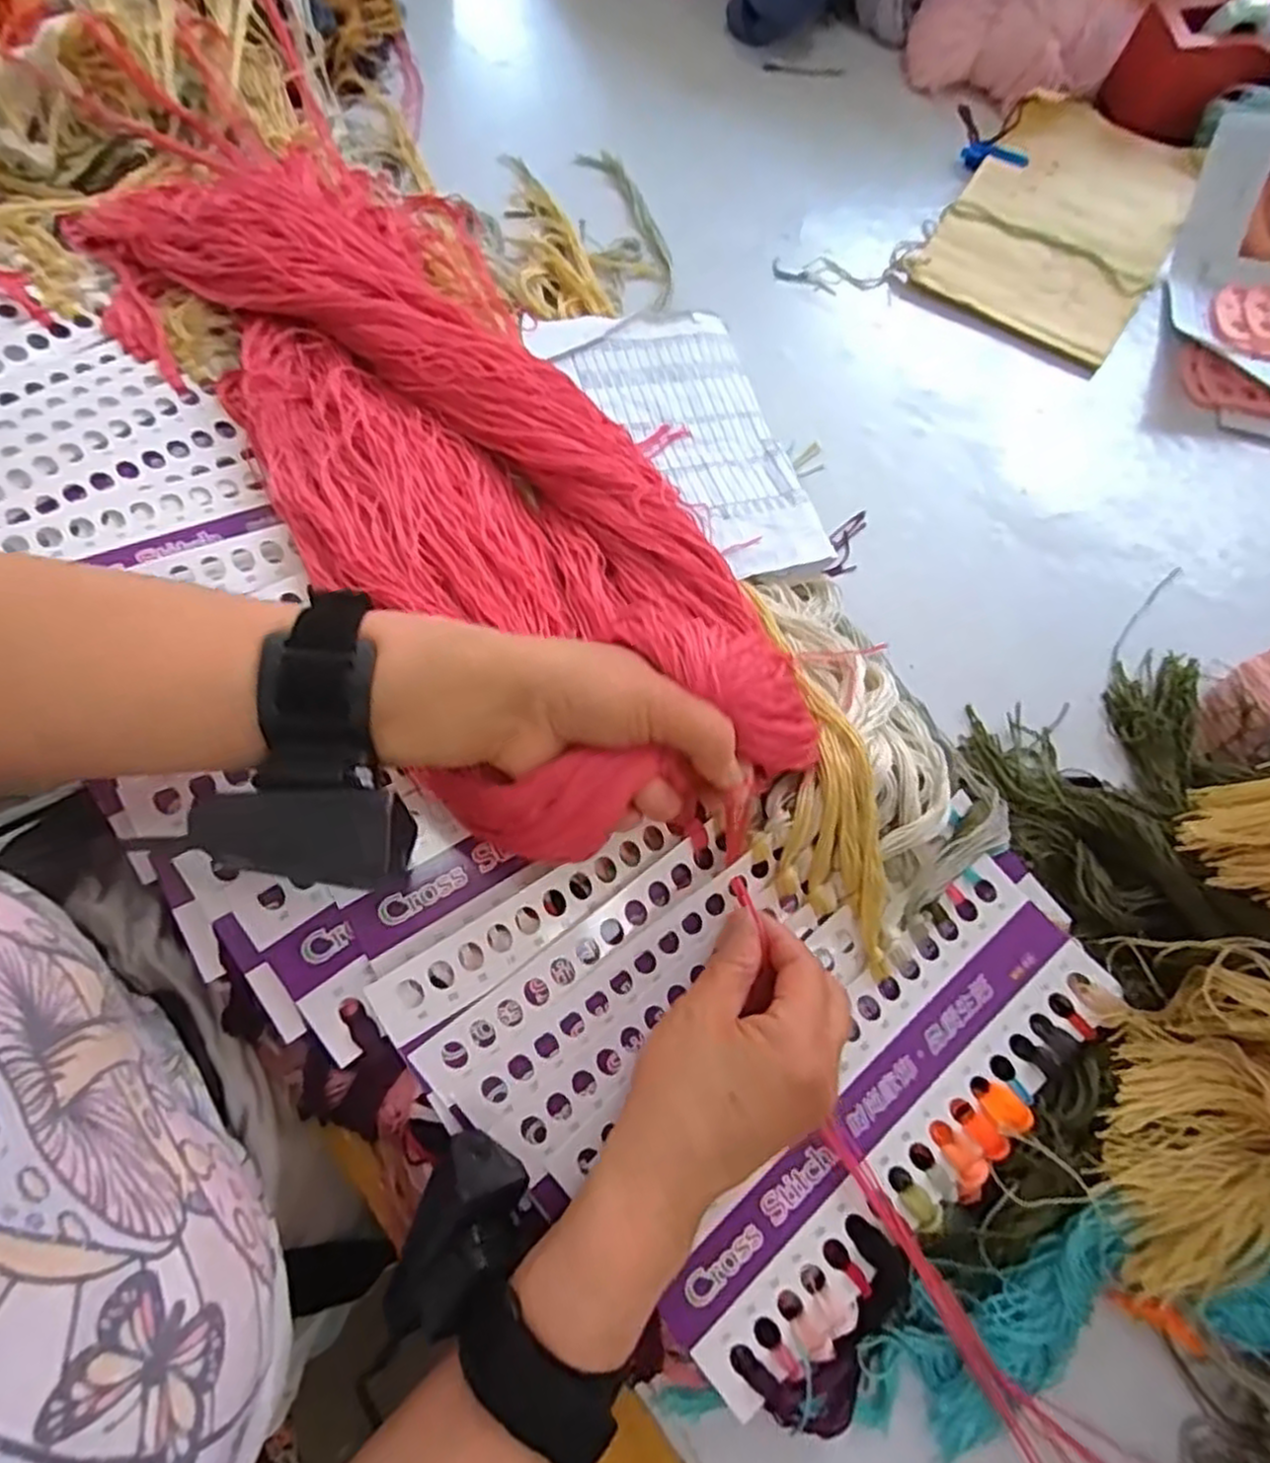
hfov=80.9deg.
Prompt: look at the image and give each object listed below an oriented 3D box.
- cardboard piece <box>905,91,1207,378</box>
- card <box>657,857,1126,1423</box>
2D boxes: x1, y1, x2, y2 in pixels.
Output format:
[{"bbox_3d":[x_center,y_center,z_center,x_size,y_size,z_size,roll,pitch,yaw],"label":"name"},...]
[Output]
[{"bbox_3d":[0.306,-0.362,0.532,0.146,0.008,0.204,33,80,8],"label":"cardboard piece"},{"bbox_3d":[0.108,0.166,0.327,0.238,0.009,0.082,-40,76,-13],"label":"card"}]

